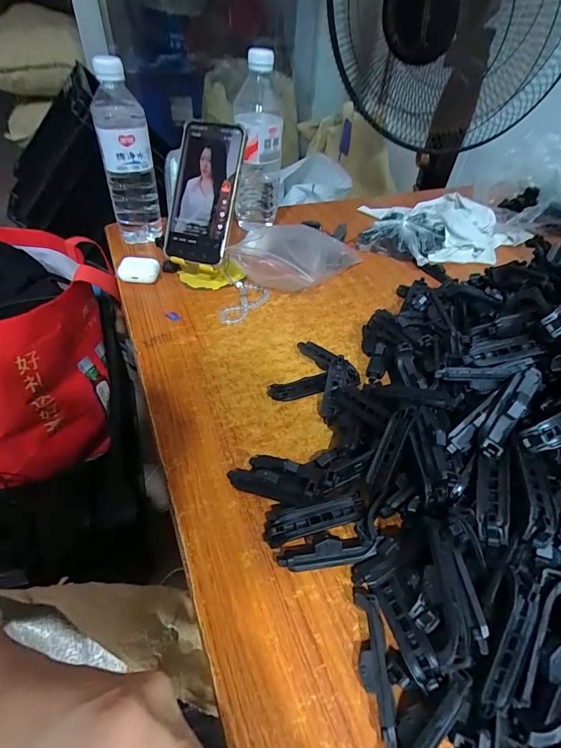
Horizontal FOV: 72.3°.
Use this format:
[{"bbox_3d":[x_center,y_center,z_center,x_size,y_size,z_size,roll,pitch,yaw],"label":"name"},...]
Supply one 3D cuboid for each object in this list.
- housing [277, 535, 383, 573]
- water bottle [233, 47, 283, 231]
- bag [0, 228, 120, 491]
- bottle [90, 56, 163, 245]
[{"bbox_3d":[0.034,0.124,0.266,0.070,0.017,0.017,-8,47,-5],"label":"housing"},{"bbox_3d":[-0.033,-0.329,0.569,0.067,0.216,0.077,1,45,-4],"label":"water bottle"},{"bbox_3d":[-0.425,-0.033,0.604,0.282,0.286,0.308,31,51,23],"label":"bag"},{"bbox_3d":[-0.198,-0.271,0.495,0.067,0.209,0.060,-14,48,-18],"label":"bottle"}]

